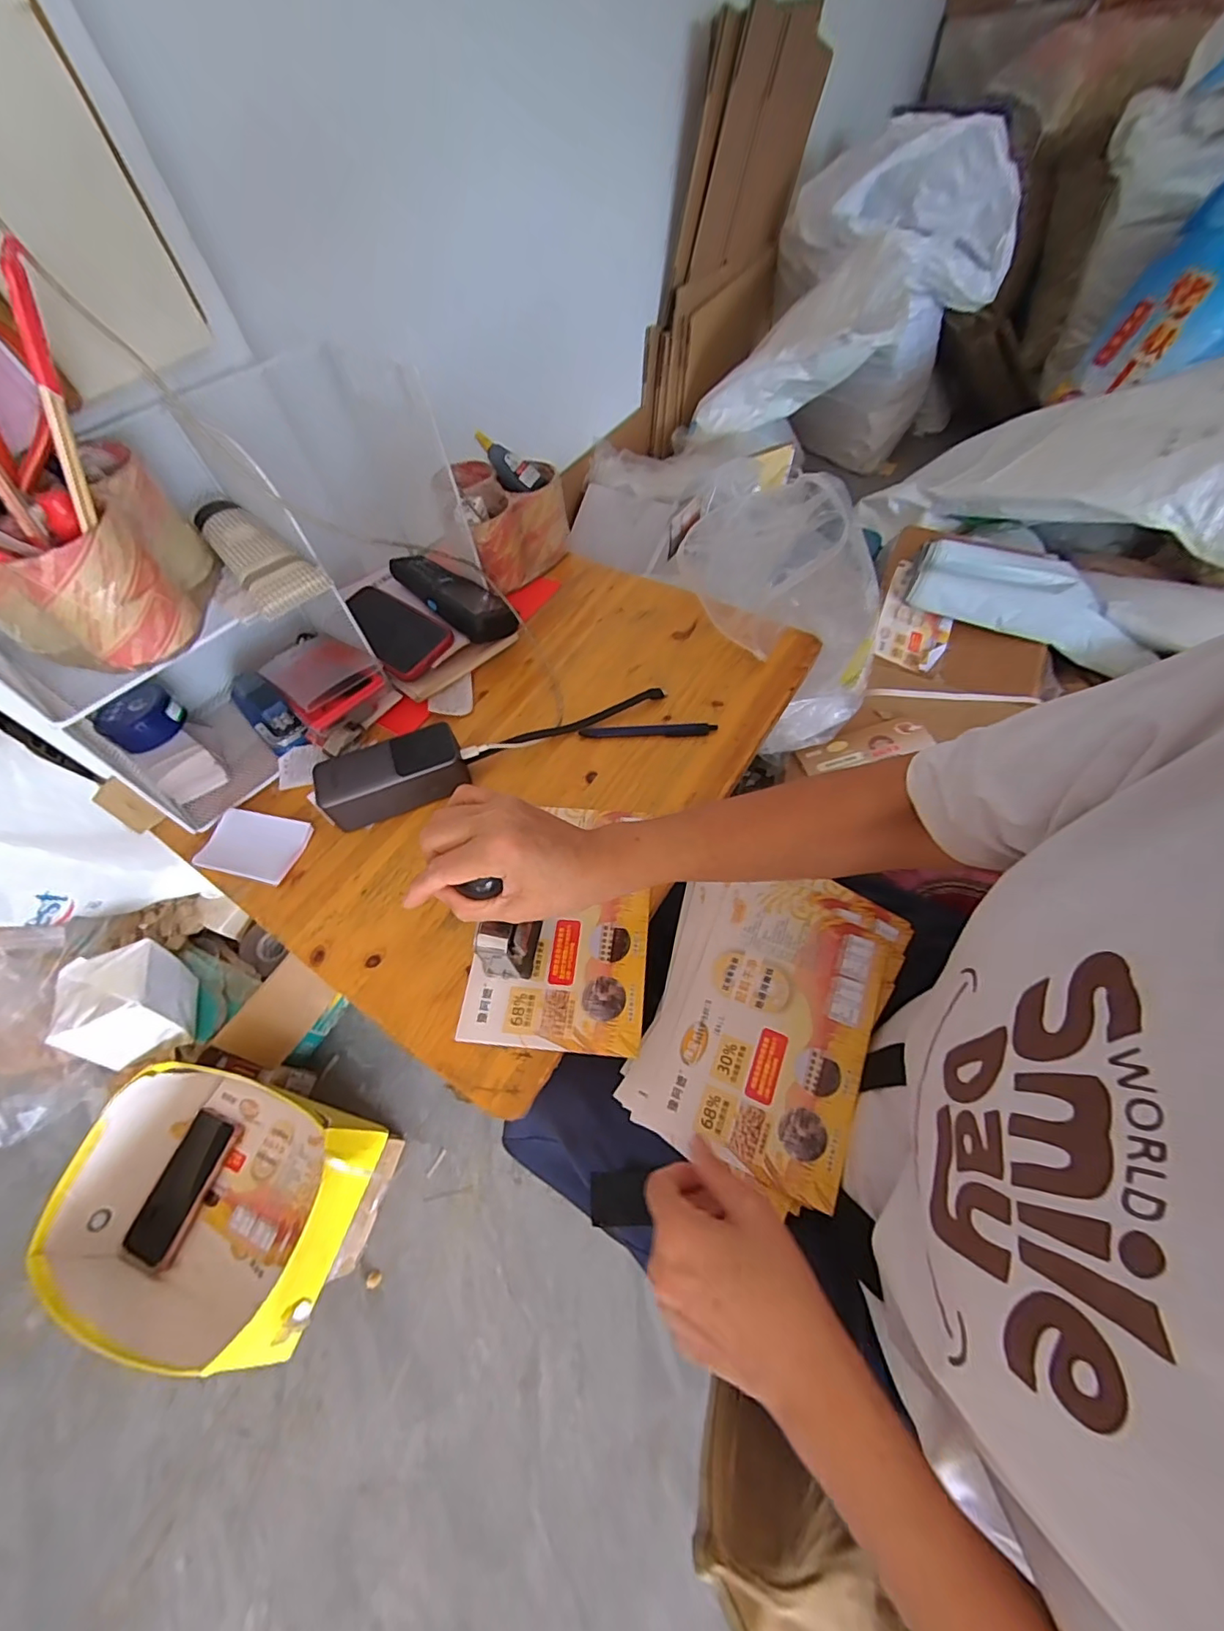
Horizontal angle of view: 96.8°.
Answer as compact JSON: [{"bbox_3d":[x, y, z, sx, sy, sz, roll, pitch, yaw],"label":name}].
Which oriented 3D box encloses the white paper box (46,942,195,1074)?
[{"bbox_3d":[-0.601,0.235,0.677,0.095,0.109,0.111,-24,60,-10],"label":"white paper box"}]

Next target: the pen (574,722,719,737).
[{"bbox_3d":[0.037,-0.086,0.554,0.137,0.008,0.016,-3,58,3],"label":"pen"}]

